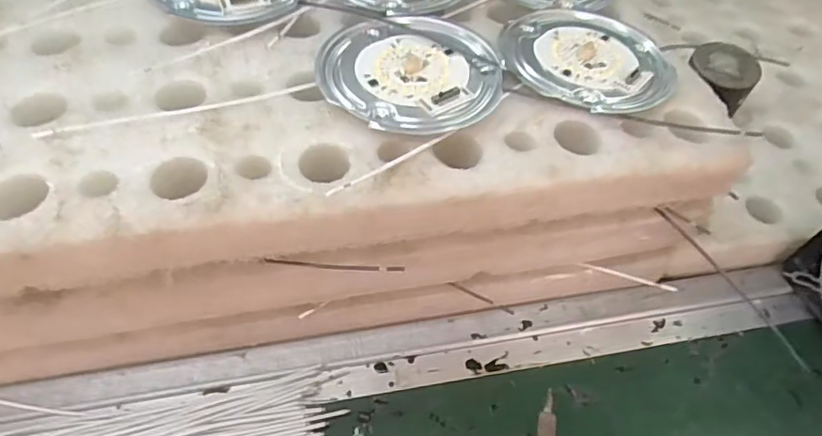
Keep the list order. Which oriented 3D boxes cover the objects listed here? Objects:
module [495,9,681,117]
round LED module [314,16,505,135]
[{"bbox_3d":[0.108,-0.099,0.339,0.103,0.009,0.094,2,52,-2],"label":"module"},{"bbox_3d":[0.000,-0.086,0.316,0.103,0.007,0.097,-2,55,-5],"label":"round LED module"}]

